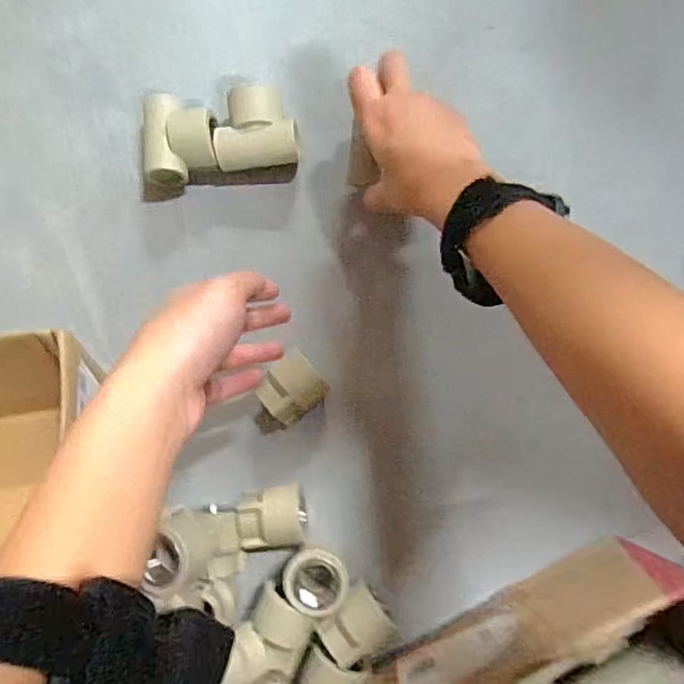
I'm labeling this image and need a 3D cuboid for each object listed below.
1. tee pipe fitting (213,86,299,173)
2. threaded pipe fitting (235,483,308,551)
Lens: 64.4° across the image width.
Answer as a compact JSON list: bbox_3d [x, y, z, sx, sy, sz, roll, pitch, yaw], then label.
[{"bbox_3d":[-0.067,-0.168,0.437,0.065,0.036,0.066,0,87,0],"label":"tee pipe fitting"},{"bbox_3d":[-0.051,0.131,0.409,0.049,0.049,0.045,0,83,0],"label":"threaded pipe fitting"}]

